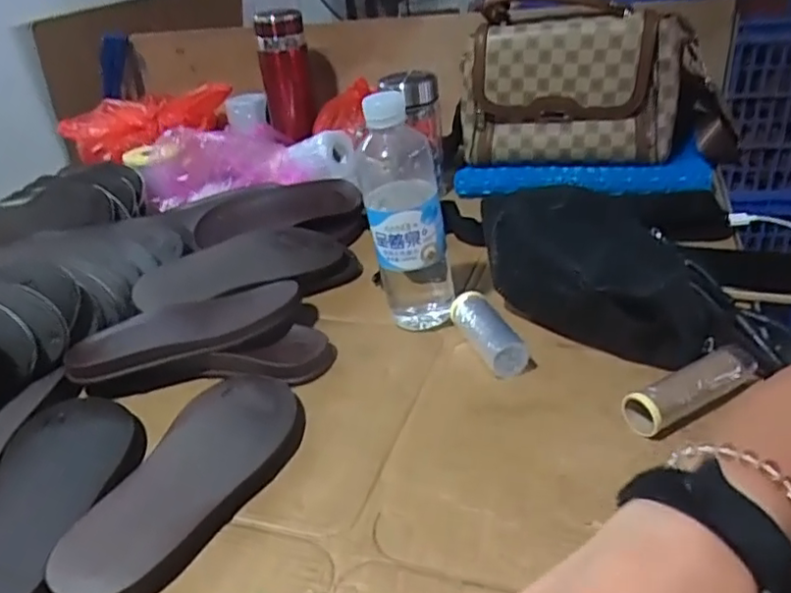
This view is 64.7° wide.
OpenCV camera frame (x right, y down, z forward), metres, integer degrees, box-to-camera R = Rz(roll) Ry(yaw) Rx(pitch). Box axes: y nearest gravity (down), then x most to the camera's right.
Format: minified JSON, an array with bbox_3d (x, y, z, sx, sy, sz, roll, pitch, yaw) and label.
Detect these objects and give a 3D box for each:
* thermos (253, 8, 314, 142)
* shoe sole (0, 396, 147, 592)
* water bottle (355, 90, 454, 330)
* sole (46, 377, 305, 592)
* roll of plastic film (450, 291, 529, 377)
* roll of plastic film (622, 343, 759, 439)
[{"bbox_3d":[-0.166,-0.338,0.946,0.072,0.191,0.057,-16,54,-14],"label":"thermos"},{"bbox_3d":[-0.230,0.137,0.420,0.096,0.026,0.201,-9,31,-2],"label":"shoe sole"},{"bbox_3d":[0.008,-0.067,0.536,0.066,0.208,0.064,-8,31,-1],"label":"water bottle"},{"bbox_3d":[-0.128,0.120,0.416,0.084,0.027,0.197,5,34,20],"label":"sole"},{"bbox_3d":[0.077,0.029,0.529,0.030,0.034,0.088,-16,32,-14],"label":"roll of plastic film"},{"bbox_3d":[0.209,0.064,0.445,0.103,0.027,0.029,-21,34,-20],"label":"roll of plastic film"}]

